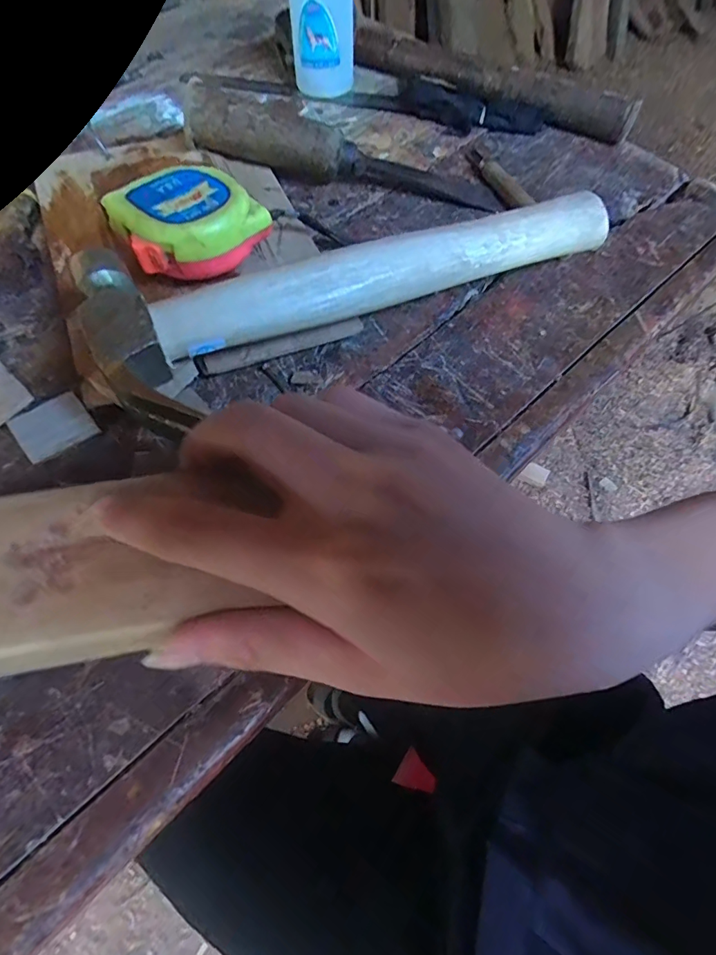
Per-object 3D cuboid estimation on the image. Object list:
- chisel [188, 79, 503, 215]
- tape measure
[{"bbox_3d":[-0.005,-0.220,0.325,0.214,0.033,0.028,8,60,-13],"label":"chisel"},{"bbox_3d":[-0.090,-0.134,0.260,0.073,0.040,0.065,-34,67,-18],"label":"tape measure"}]

